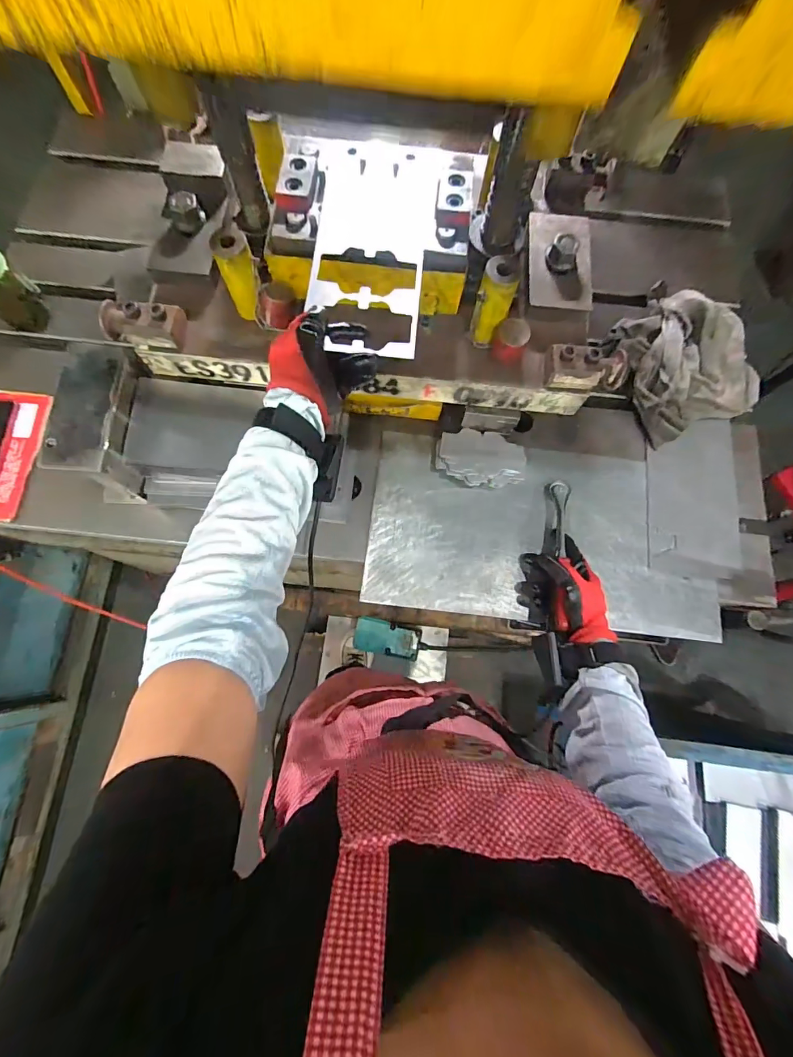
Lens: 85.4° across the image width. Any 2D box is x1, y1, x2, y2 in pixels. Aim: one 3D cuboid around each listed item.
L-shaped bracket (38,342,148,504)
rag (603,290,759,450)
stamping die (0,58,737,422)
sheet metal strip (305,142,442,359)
[{"bbox_3d":[-0.377,-0.132,0.576,0.073,0.145,0.169,1,74,-2],"label":"L-shaped bracket"},{"bbox_3d":[0.437,-0.262,0.655,0.186,0.069,0.219,-19,76,-7],"label":"rag"},{"bbox_3d":[-0.038,-0.336,0.554,0.601,0.248,0.330,5,74,-1],"label":"stamping die"},{"bbox_3d":[-0.024,-0.324,0.482,0.130,0.007,0.293,6,75,-1],"label":"sheet metal strip"}]

